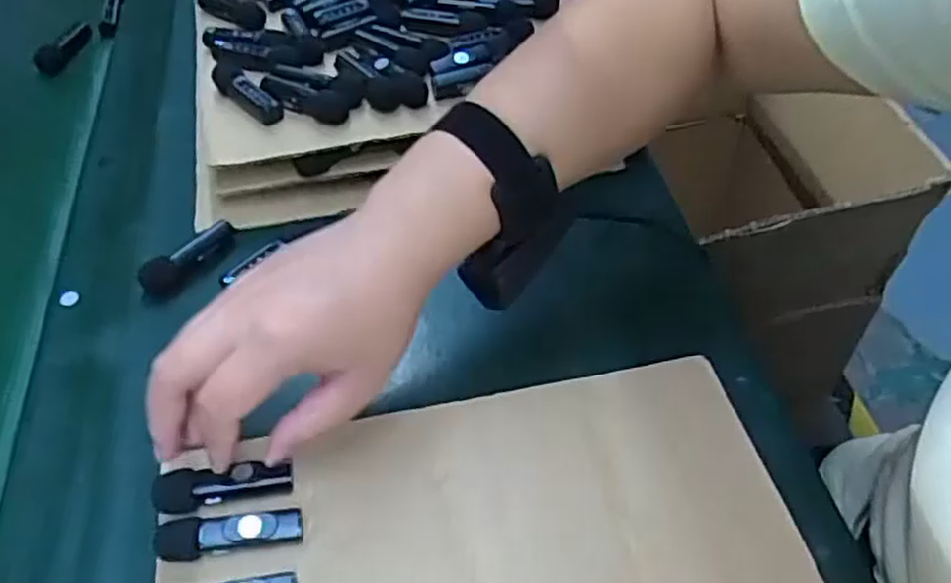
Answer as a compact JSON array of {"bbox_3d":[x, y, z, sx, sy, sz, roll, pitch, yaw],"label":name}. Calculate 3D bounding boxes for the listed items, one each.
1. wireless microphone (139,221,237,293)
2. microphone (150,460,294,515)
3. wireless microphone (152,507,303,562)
[{"bbox_3d":[-0.176,-0.021,0.458,0.064,0.018,0.017,-38,57,-25],"label":"wireless microphone"},{"bbox_3d":[-0.121,0.093,0.356,0.063,0.012,0.018,-6,49,-8],"label":"microphone"},{"bbox_3d":[-0.114,0.113,0.345,0.063,0.018,0.020,-9,50,-4],"label":"wireless microphone"}]

